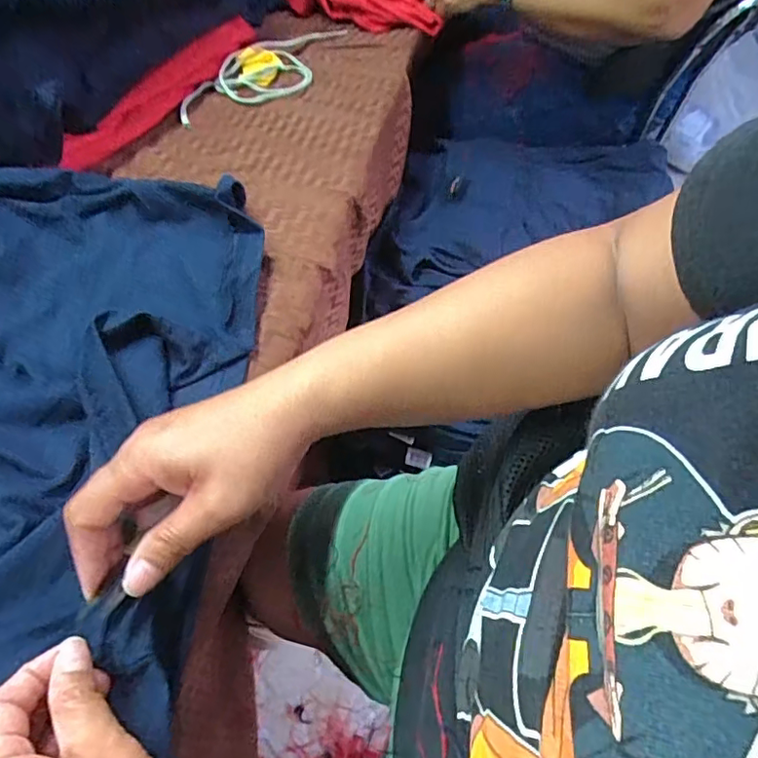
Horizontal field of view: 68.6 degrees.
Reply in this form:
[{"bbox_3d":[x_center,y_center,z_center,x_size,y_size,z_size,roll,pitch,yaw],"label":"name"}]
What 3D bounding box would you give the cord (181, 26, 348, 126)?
[{"bbox_3d":[-0.135,-0.392,0.692,0.117,0.017,0.291,13,55,12],"label":"cord"}]

